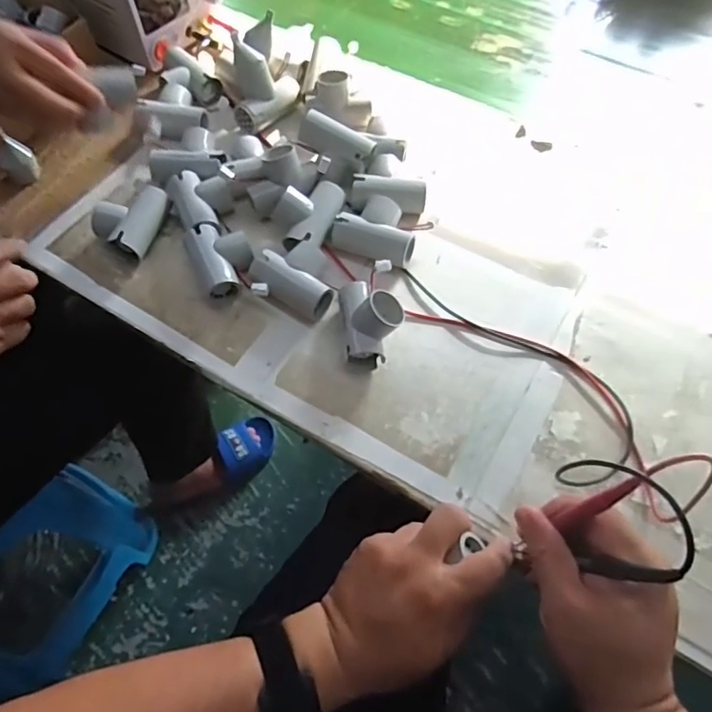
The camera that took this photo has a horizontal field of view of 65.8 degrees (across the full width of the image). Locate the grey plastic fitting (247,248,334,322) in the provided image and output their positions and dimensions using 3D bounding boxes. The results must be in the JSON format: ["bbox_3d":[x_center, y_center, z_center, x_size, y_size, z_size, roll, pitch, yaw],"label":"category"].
[{"bbox_3d":[-0.061,-0.062,0.498,0.074,0.033,0.032,26,62,15],"label":"grey plastic fitting"}]

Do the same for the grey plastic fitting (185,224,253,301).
[{"bbox_3d":[-0.125,-0.091,0.516,0.051,0.034,0.065,-24,61,-14],"label":"grey plastic fitting"}]

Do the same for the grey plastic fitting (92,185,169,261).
[{"bbox_3d":[-0.217,-0.133,0.538,0.050,0.039,0.070,17,60,11],"label":"grey plastic fitting"}]

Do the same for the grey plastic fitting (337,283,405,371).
[{"bbox_3d":[0.015,-0.033,0.473,0.052,0.048,0.071,-6,59,-4],"label":"grey plastic fitting"}]

